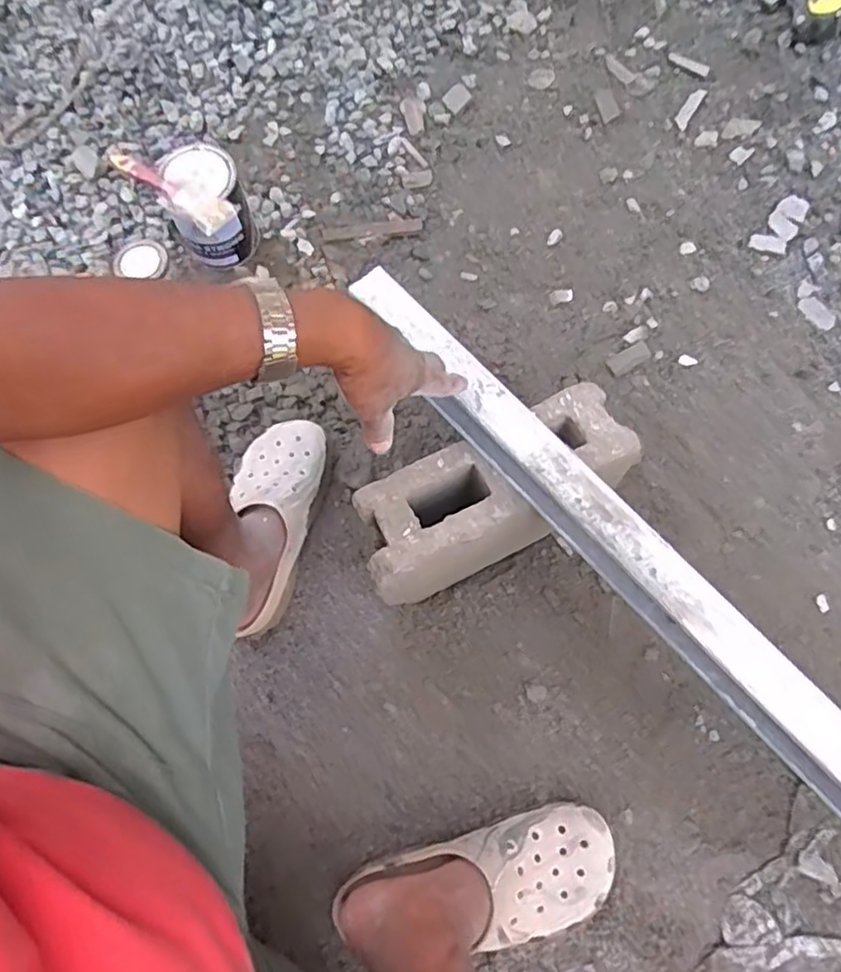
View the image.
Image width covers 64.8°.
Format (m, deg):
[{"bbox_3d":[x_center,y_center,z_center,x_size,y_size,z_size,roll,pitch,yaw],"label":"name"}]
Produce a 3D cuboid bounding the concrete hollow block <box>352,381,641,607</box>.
[{"bbox_3d":[0.074,0.016,0.746,0.303,0.182,0.103,-26,71,-6],"label":"concrete hollow block"}]

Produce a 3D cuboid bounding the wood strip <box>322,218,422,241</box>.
[{"bbox_3d":[-0.072,-0.383,0.995,0.149,0.005,0.021,-7,65,-4],"label":"wood strip"}]

